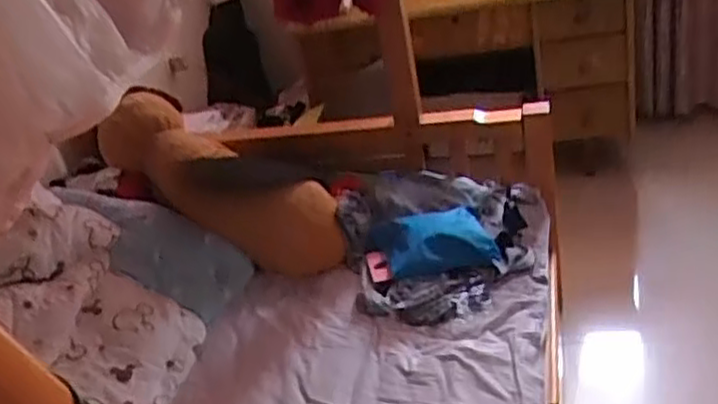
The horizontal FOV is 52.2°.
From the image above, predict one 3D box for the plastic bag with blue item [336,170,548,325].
[{"bbox_3d":[0.197,0.096,1.897,0.505,0.131,0.544,0,30,21],"label":"plastic bag with blue item"}]

